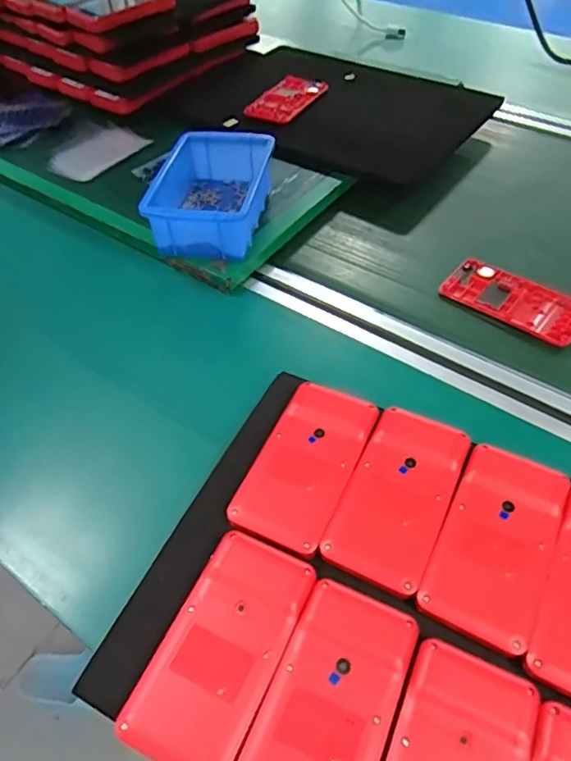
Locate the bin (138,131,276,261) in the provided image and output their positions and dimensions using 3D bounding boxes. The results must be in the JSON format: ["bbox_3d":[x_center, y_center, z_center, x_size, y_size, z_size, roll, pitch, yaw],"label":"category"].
[{"bbox_3d":[-0.070,-0.183,0.536,0.098,0.050,0.144,5,52,8],"label":"bin"}]

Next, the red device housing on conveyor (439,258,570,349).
[{"bbox_3d":[0.204,-0.072,0.496,0.119,0.010,0.062,29,56,24],"label":"red device housing on conveyor"}]

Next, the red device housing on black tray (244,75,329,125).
[{"bbox_3d":[0.002,-0.355,0.696,0.065,0.011,0.128,19,53,17],"label":"red device housing on black tray"}]

